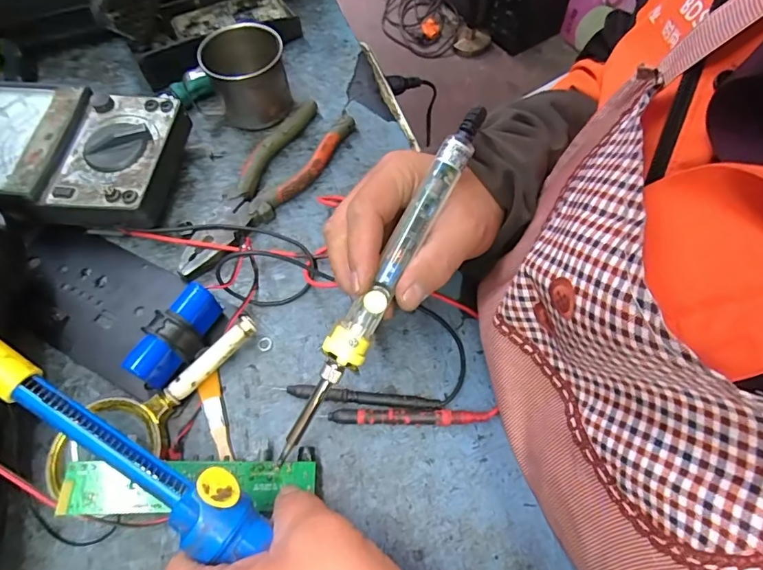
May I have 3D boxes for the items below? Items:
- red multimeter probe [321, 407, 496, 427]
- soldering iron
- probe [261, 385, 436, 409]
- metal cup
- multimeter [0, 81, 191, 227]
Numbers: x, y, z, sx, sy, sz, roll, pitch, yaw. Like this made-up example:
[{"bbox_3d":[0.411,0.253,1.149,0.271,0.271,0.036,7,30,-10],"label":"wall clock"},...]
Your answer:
[{"bbox_3d":[0.018,0.085,0.301,0.111,0.009,0.011,-1,62,0],"label":"red multimeter probe"},{"bbox_3d":[0.000,-0.002,0.269,0.022,0.018,0.226,29,88,14],"label":"soldering iron"},{"bbox_3d":[-0.020,0.074,0.308,0.116,0.009,0.009,6,63,4],"label":"probe"},{"bbox_3d":[-0.116,-0.180,0.408,0.065,0.060,0.067,0,62,1],"label":"metal cup"},{"bbox_3d":[-0.248,-0.101,0.374,0.169,0.050,0.108,6,63,4],"label":"multimeter"}]

